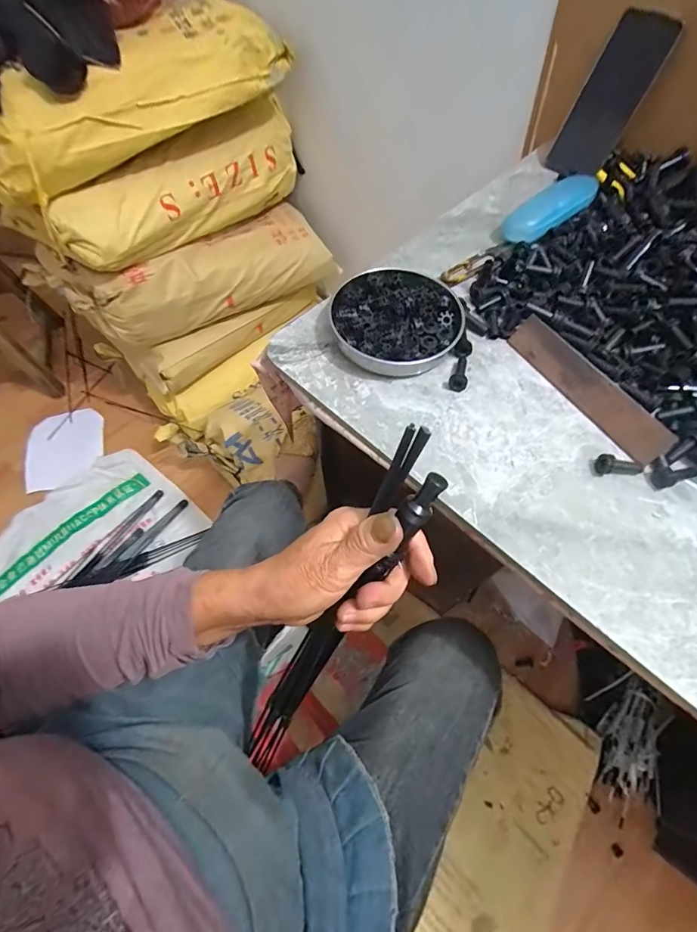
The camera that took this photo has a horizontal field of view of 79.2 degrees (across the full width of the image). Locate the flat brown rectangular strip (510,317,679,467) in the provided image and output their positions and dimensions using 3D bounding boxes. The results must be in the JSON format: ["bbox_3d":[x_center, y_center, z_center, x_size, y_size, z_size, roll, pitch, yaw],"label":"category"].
[{"bbox_3d":[0.229,-0.078,0.408,0.036,0.006,0.178,-46,66,22],"label":"flat brown rectangular strip"}]

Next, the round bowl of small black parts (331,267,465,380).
[{"bbox_3d":[0.051,-0.157,0.448,0.131,0.030,0.135,0,62,1],"label":"round bowl of small black parts"}]

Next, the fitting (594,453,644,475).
[{"bbox_3d":[0.241,0.000,0.374,0.042,0.017,0.017,7,62,-12],"label":"fitting"}]

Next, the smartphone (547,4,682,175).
[{"bbox_3d":[0.340,-0.478,0.555,0.073,0.164,0.011,39,48,14],"label":"smartphone"}]

